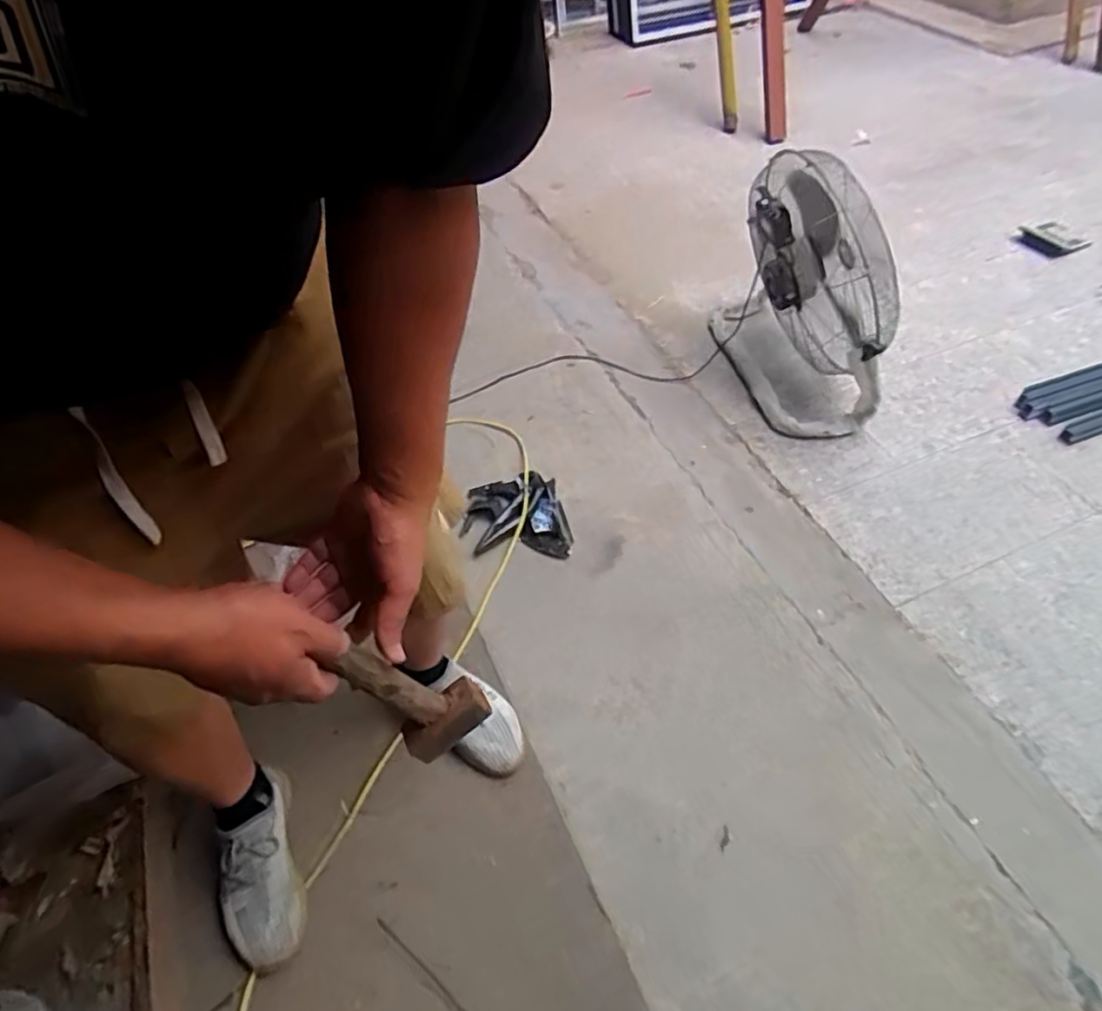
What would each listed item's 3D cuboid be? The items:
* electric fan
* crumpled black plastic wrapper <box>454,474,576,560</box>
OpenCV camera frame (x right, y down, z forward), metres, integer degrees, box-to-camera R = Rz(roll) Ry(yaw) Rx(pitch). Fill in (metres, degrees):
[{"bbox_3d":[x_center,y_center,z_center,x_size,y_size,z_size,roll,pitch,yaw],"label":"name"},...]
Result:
[{"bbox_3d":[0.622,-0.519,1.591,0.287,0.530,0.466,1,51,1],"label":"electric fan"},{"bbox_3d":[-0.076,0.019,1.402,0.226,0.034,0.218,-3,51,-2],"label":"crumpled black plastic wrapper"}]

